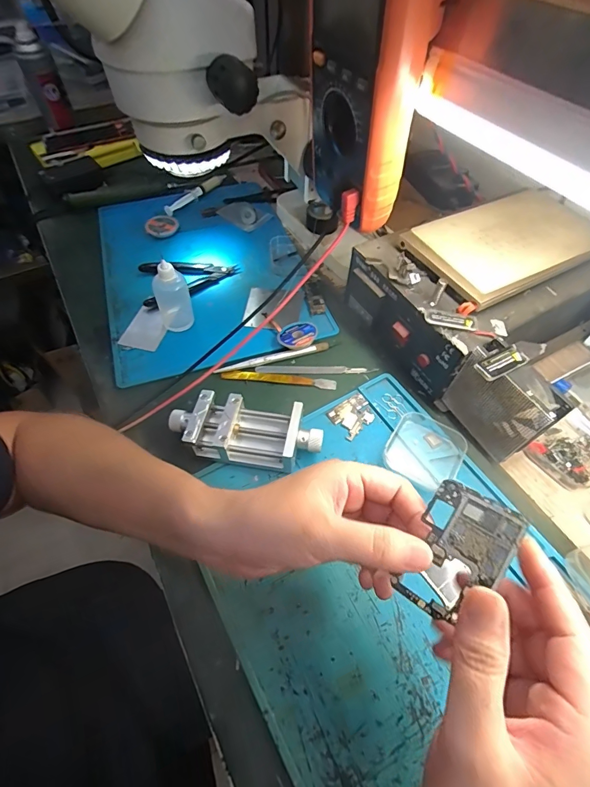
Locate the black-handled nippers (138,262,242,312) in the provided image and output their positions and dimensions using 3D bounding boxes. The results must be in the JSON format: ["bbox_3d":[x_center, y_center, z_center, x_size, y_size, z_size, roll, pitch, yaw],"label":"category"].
[{"bbox_3d":[-0.133,-0.149,0.489,0.123,0.012,0.074,-15,57,-11],"label":"black-handled nippers"}]

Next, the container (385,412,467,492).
[{"bbox_3d":[0.119,0.050,0.348,0.061,0.016,0.066,33,61,19],"label":"container"}]

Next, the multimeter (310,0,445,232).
[{"bbox_3d":[0.046,-0.211,0.260,0.046,0.168,0.084,-24,59,-16],"label":"multimeter"}]

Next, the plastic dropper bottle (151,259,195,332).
[{"bbox_3d":[-0.139,-0.116,0.422,0.040,0.082,0.049,-17,58,-12],"label":"plastic dropper bottle"}]

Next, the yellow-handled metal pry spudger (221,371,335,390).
[{"bbox_3d":[-0.017,-0.015,0.406,0.121,0.005,0.011,5,56,3],"label":"yellow-handled metal pry spudger"}]

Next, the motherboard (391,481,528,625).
[{"bbox_3d":[0.087,0.086,0.206,0.046,0.004,0.068,29,77,35],"label":"motherboard"}]

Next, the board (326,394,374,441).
[{"bbox_3d":[0.059,0.021,0.377,0.043,0.004,0.037,-29,61,-19],"label":"board"}]

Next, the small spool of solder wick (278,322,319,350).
[{"bbox_3d":[0.003,-0.064,0.427,0.043,0.019,0.036,-7,56,-6],"label":"small spool of solder wick"}]

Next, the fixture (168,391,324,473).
[{"bbox_3d":[-0.044,0.033,0.350,0.136,0.033,0.063,13,57,8],"label":"fixture"}]

